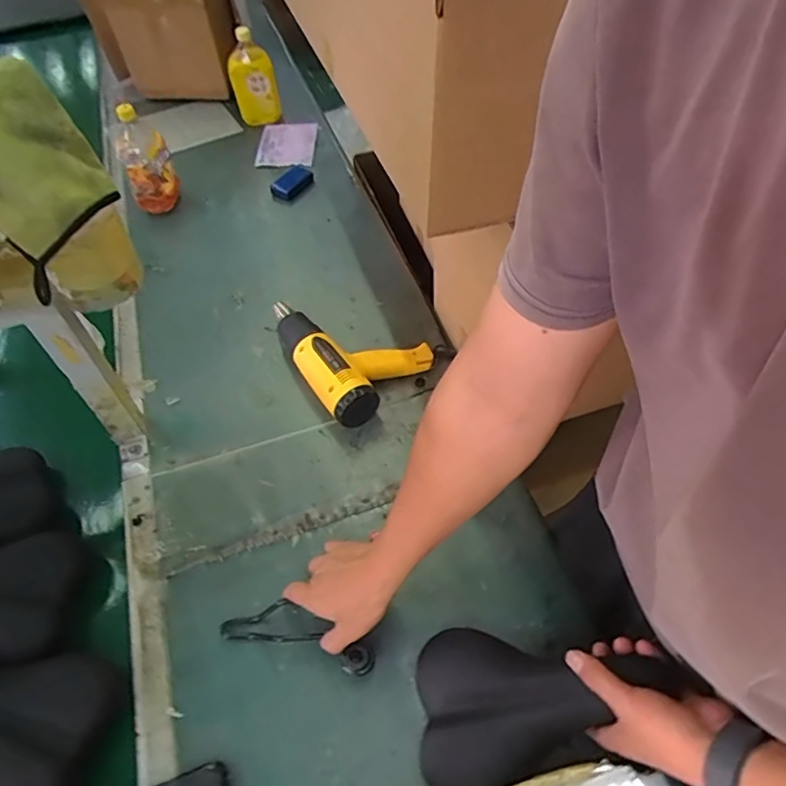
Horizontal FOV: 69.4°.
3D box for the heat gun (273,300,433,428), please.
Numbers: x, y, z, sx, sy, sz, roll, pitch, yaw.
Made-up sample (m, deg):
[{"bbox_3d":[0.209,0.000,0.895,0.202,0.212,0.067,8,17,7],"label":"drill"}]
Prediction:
[{"bbox_3d":[-0.065,-0.081,0.912,0.199,0.072,0.257,-28,56,-18],"label":"heat gun"}]

